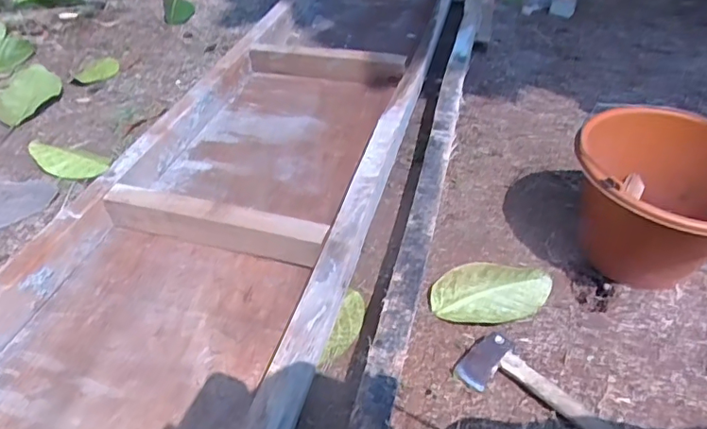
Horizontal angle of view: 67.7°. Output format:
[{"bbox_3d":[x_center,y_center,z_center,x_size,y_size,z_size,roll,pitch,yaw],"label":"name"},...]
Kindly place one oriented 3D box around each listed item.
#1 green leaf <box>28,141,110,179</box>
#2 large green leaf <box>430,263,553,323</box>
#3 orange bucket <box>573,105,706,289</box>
[{"bbox_3d":[-0.489,-0.092,0.895,0.142,0.026,0.052,10,43,11],"label":"green leaf"},{"bbox_3d":[0.188,0.104,0.711,0.167,0.019,0.093,-9,43,-11],"label":"large green leaf"},{"bbox_3d":[0.421,-0.018,0.719,0.235,0.163,0.271,32,49,28],"label":"orange bucket"}]

